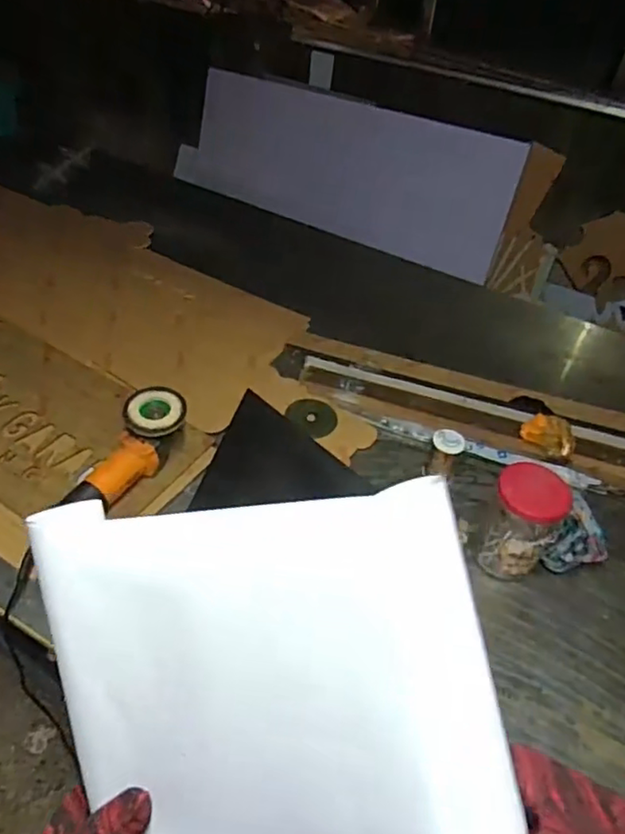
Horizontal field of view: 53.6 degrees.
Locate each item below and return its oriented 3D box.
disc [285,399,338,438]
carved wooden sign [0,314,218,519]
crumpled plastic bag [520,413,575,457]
[{"bbox_3d":[0.002,-0.002,1.150,0.094,0.010,0.094,9,42,-8],"label":"disc"},{"bbox_3d":[-0.535,-0.024,1.106,0.691,0.025,0.294,28,51,18],"label":"carved wooden sign"},{"bbox_3d":[0.436,0.030,1.135,0.098,0.042,0.077,28,50,20],"label":"crumpled plastic bag"}]

